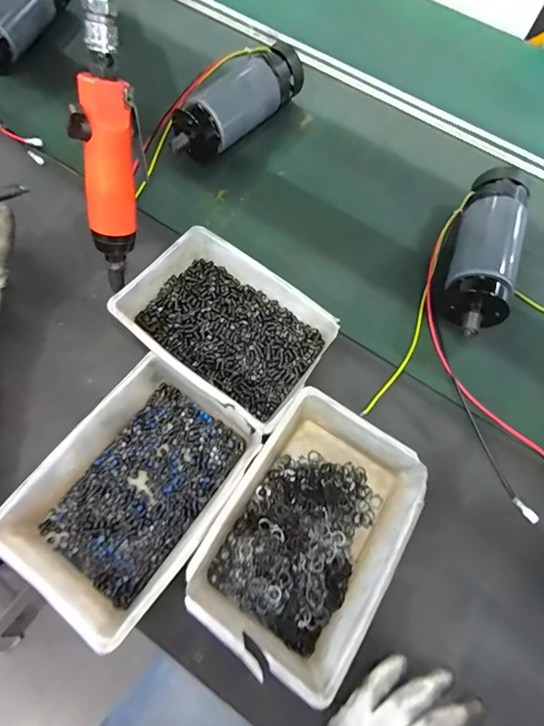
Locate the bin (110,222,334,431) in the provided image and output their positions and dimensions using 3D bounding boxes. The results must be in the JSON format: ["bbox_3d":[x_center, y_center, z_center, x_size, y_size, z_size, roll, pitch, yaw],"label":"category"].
[{"bbox_3d":[-0.045,-0.037,0.412,0.200,0.054,0.143,35,69,11],"label":"bin"}]

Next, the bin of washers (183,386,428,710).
[{"bbox_3d":[0.034,0.145,0.342,0.140,0.052,0.202,32,69,10],"label":"bin of washers"}]

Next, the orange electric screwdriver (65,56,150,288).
[{"bbox_3d":[-0.146,-0.157,0.353,0.041,0.188,0.049,20,41,6],"label":"orange electric screwdriver"}]

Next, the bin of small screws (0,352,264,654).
[{"bbox_3d":[-0.119,0.111,0.349,0.142,0.049,0.197,34,69,11],"label":"bin of small screws"}]

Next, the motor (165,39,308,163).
[{"bbox_3d":[-0.048,-0.364,0.551,0.061,0.070,0.235,40,71,14],"label":"motor"}]

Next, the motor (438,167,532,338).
[{"bbox_3d":[0.265,-0.145,0.470,0.069,0.079,0.245,21,67,6],"label":"motor"}]

